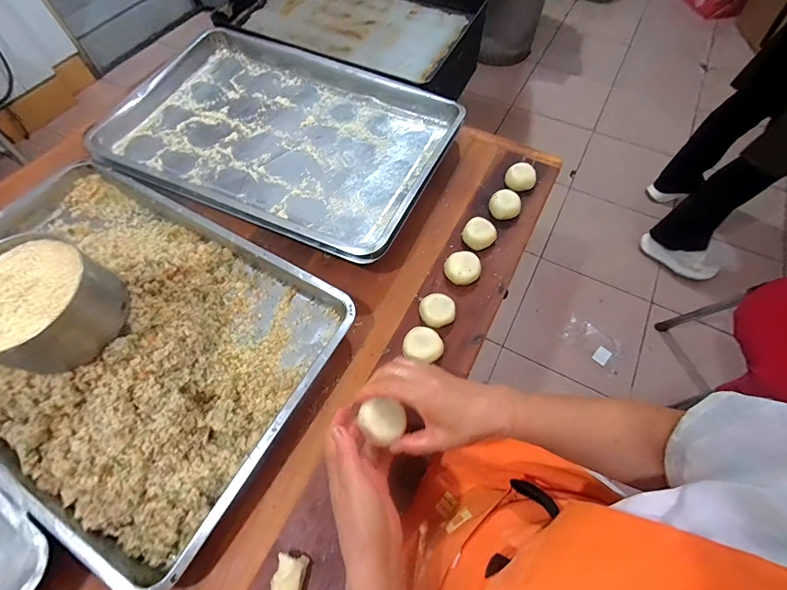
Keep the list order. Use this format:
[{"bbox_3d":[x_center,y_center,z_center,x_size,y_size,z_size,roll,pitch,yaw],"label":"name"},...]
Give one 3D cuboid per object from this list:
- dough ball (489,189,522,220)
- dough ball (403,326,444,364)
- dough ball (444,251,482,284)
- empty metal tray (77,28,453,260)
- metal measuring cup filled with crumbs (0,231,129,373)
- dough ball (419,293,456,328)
[{"bbox_3d":[0.190,-0.153,0.618,0.051,0.033,0.043,23,64,11],"label":"dough ball"},{"bbox_3d":[0.042,0.073,0.515,0.054,0.041,0.051,0,62,0],"label":"dough ball"},{"bbox_3d":[0.110,-0.042,0.569,0.050,0.028,0.051,0,62,0],"label":"dough ball"},{"bbox_3d":[-0.207,-0.310,0.673,0.602,0.063,0.421,24,66,12],"label":"empty metal tray"},{"bbox_3d":[-0.391,0.009,0.402,0.139,0.074,0.136,0,62,0],"label":"metal measuring cup filled with crumbs"},{"bbox_3d":[0.065,0.023,0.533,0.047,0.029,0.044,0,62,0],"label":"dough ball"}]

